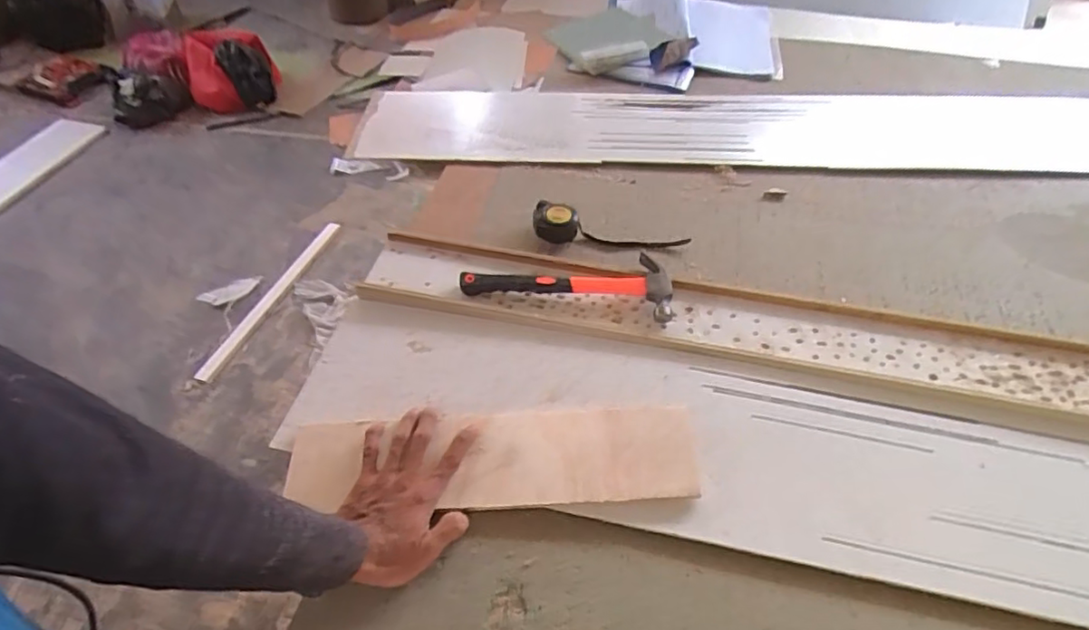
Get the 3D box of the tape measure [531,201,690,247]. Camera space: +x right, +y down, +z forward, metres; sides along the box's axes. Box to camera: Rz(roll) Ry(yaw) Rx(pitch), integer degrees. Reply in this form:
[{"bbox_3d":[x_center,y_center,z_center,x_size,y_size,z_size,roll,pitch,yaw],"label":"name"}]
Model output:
[{"bbox_3d":[0.091,-0.119,0.870,0.221,0.042,0.046,9,50,9],"label":"tape measure"}]

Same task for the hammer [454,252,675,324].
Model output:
[{"bbox_3d":[0.032,-0.048,0.802,0.266,0.030,0.091,7,50,8],"label":"hammer"}]

